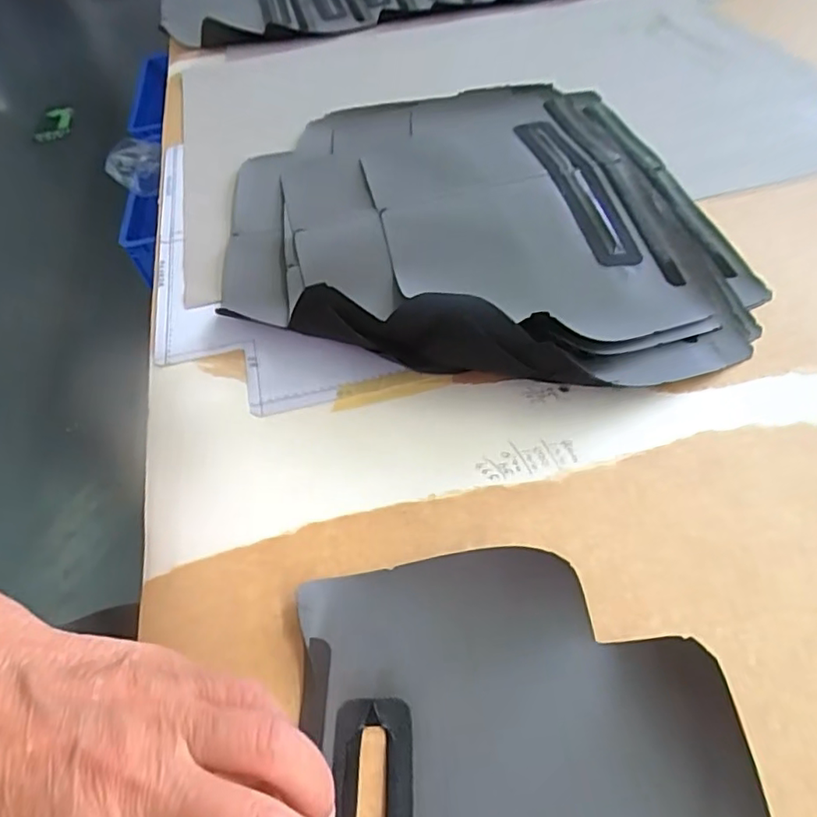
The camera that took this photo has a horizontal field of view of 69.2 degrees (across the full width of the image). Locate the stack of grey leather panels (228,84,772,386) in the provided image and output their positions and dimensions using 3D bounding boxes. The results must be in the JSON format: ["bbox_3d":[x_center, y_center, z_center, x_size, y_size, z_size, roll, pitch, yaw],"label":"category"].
[{"bbox_3d":[0.037,-0.138,0.396,0.318,0.044,0.306,-5,52,2],"label":"stack of grey leather panels"}]

